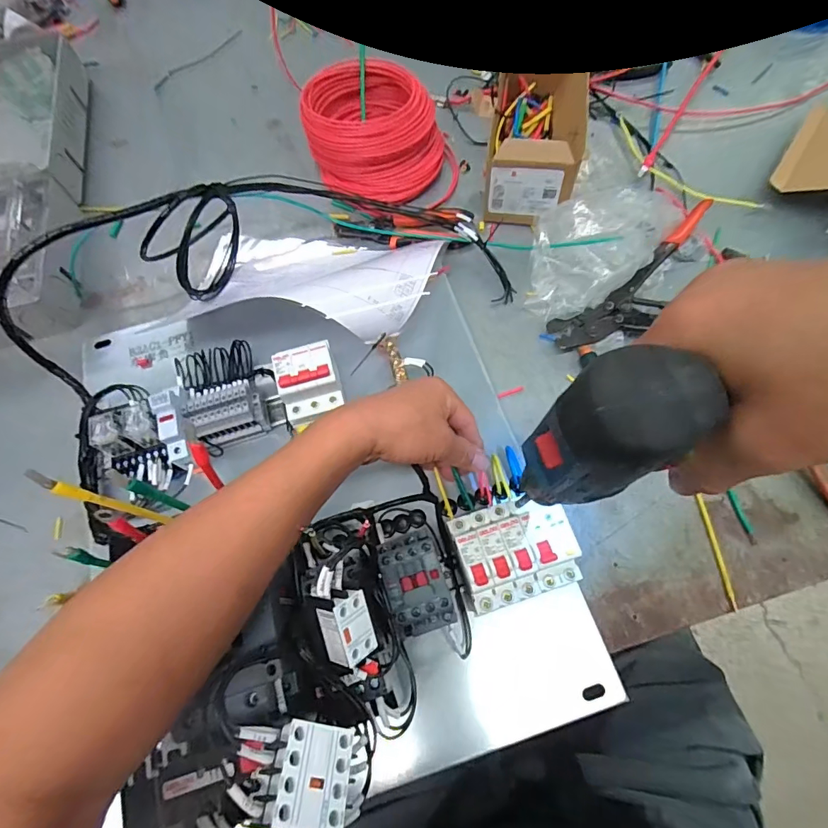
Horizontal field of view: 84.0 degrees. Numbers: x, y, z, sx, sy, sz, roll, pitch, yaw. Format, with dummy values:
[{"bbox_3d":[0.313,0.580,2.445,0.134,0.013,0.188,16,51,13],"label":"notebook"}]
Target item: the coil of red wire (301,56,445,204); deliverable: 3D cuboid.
[{"bbox_3d":[-0.055,-0.381,0.617,0.169,0.069,0.194,-20,68,-5],"label":"coil of red wire"}]

